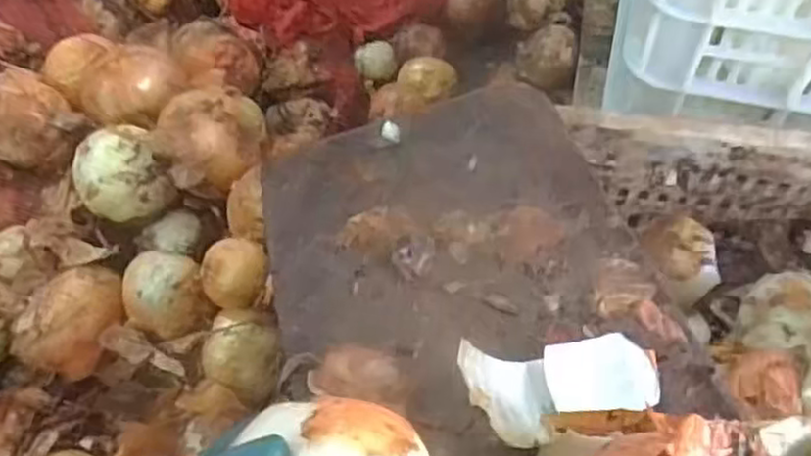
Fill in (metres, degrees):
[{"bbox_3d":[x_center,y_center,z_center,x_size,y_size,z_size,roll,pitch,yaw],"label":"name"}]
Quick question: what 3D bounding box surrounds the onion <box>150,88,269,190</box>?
[{"bbox_3d":[-0.180,-0.079,0.677,0.095,0.074,0.086,-21,60,-9],"label":"onion"}]

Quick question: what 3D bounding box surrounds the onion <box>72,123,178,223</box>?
[{"bbox_3d":[-0.261,-0.047,0.675,0.077,0.068,0.073,-2,59,3],"label":"onion"}]

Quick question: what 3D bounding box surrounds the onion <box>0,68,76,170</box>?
[{"bbox_3d":[-0.384,-0.106,0.726,0.091,0.070,0.078,-34,63,-16],"label":"onion"}]

